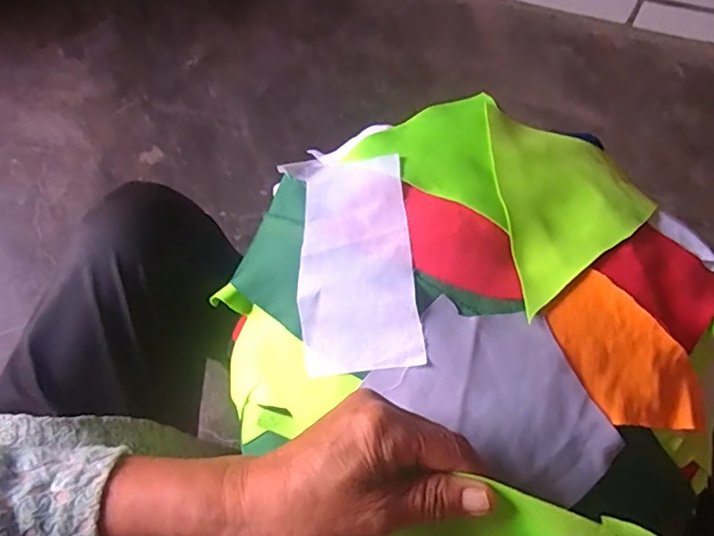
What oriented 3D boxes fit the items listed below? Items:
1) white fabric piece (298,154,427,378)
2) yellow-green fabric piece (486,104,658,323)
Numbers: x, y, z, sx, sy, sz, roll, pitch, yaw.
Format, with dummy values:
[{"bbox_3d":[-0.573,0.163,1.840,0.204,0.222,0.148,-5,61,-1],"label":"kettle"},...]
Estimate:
[{"bbox_3d":[-0.001,-0.008,0.392,0.079,0.010,0.160,-11,63,13],"label":"white fabric piece"},{"bbox_3d":[0.162,-0.048,0.416,0.118,0.040,0.181,-2,64,-2],"label":"yellow-green fabric piece"}]

